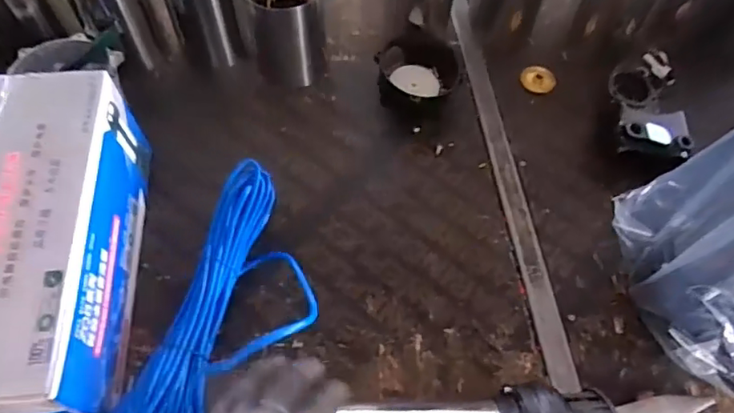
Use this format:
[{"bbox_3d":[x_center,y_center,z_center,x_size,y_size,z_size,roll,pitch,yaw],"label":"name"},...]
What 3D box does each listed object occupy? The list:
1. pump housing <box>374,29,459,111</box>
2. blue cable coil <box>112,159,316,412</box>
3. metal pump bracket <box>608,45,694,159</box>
[{"bbox_3d":[0.082,-0.216,0.890,0.149,0.074,0.127,-32,66,-18],"label":"pump housing"},{"bbox_3d":[-0.158,0.125,0.659,0.168,0.112,0.384,16,61,8],"label":"blue cable coil"},{"bbox_3d":[0.443,-0.171,0.865,0.119,0.065,0.251,13,60,6],"label":"metal pump bracket"}]

